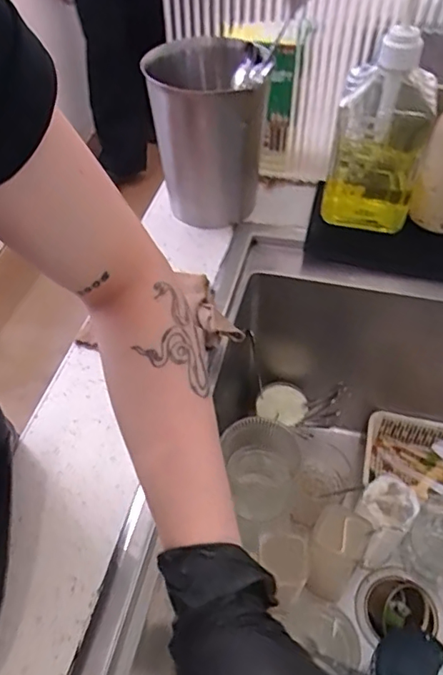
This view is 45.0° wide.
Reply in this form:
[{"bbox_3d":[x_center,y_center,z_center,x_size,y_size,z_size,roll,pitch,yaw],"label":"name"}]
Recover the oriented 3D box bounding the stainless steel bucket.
[{"bbox_3d":[-0.011,-0.241,0.653,0.130,0.180,0.123,2,48,4],"label":"stainless steel bucket"}]

